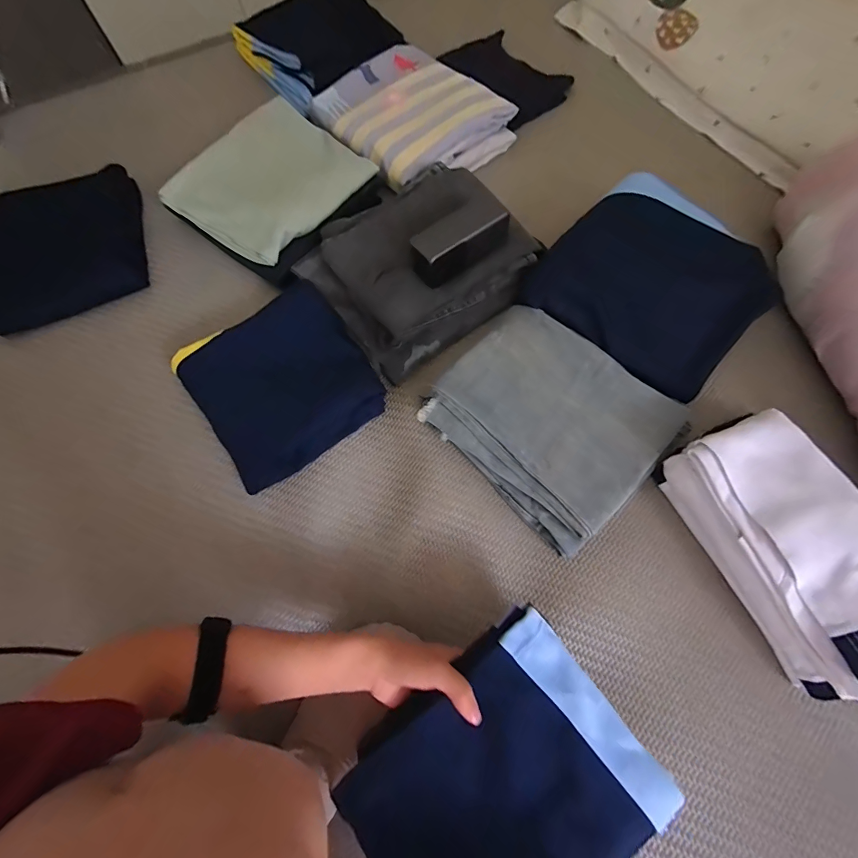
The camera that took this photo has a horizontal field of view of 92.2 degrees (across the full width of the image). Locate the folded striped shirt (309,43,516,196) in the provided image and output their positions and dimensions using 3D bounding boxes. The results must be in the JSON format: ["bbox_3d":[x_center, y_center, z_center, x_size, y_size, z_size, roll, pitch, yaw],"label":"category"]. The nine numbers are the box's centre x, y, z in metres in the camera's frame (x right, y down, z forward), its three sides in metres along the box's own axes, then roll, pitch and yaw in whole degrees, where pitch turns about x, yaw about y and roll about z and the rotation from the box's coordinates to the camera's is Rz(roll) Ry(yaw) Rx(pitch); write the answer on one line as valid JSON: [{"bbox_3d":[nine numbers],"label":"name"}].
[{"bbox_3d":[-0.035,-0.554,0.714,0.241,0.053,0.285,-37,71,-11],"label":"folded striped shirt"}]

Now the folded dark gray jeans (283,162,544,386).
[{"bbox_3d":[-0.017,-0.241,0.578,0.281,0.066,0.248,-37,71,-11],"label":"folded dark gray jeans"}]

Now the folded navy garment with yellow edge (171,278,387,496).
[{"bbox_3d":[-0.191,-0.062,0.541,0.214,0.047,0.222,-35,71,-11],"label":"folded navy garment with yellow edge"}]

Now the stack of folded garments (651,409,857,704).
[{"bbox_3d":[0.372,0.114,0.425,0.132,0.091,0.251,-26,70,-7],"label":"stack of folded garments"}]

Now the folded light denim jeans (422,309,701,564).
[{"bbox_3d":[0.147,-0.011,0.505,0.253,0.050,0.217,41,75,16],"label":"folded light denim jeans"}]

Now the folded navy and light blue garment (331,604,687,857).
[{"bbox_3d":[0.060,0.294,0.336,0.234,0.049,0.188,-36,71,-11],"label":"folded navy and light blue garment"}]

